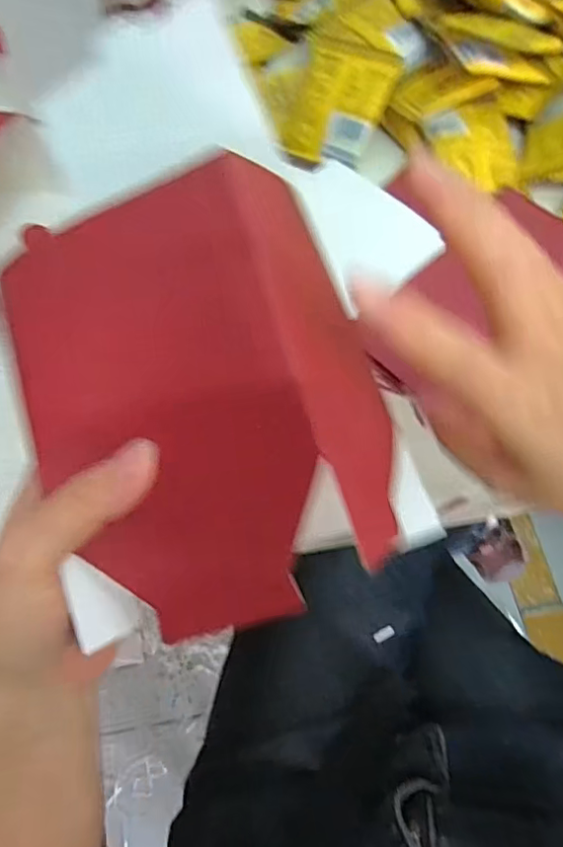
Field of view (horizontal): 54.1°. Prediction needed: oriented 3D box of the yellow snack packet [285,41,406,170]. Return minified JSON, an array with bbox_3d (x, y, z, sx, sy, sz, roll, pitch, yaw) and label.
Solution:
[{"bbox_3d":[0.043,-0.239,0.411,0.066,0.016,0.088,23,99,16],"label":"yellow snack packet"}]

